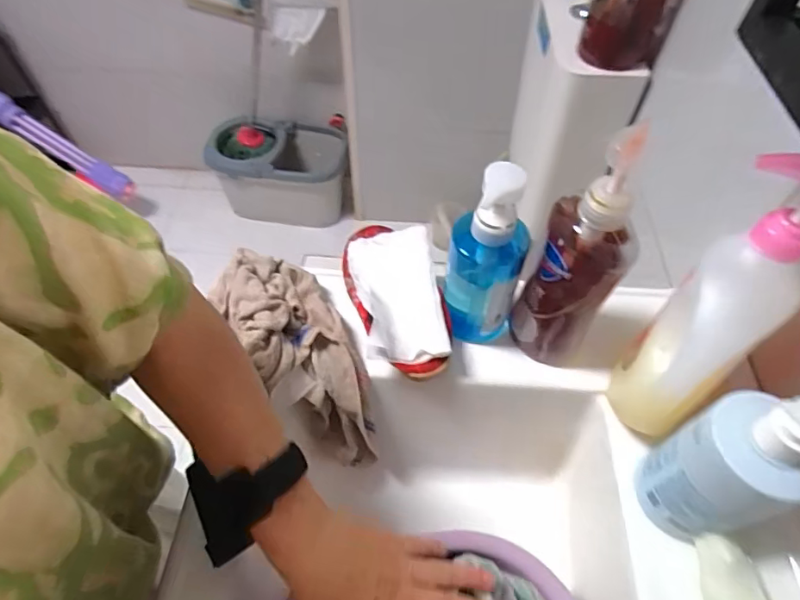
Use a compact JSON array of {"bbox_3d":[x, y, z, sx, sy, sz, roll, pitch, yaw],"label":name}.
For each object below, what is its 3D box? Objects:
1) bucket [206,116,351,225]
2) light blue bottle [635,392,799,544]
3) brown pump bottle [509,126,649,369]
[{"bbox_3d":[-0.389,-0.392,1.647,0.405,0.313,0.223,1,54,0],"label":"bucket"},{"bbox_3d":[0.232,0.123,0.362,0.056,0.153,0.069,-20,57,-15],"label":"light blue bottle"},{"bbox_3d":[0.147,-0.027,0.419,0.065,0.237,0.051,25,58,16],"label":"brown pump bottle"}]

